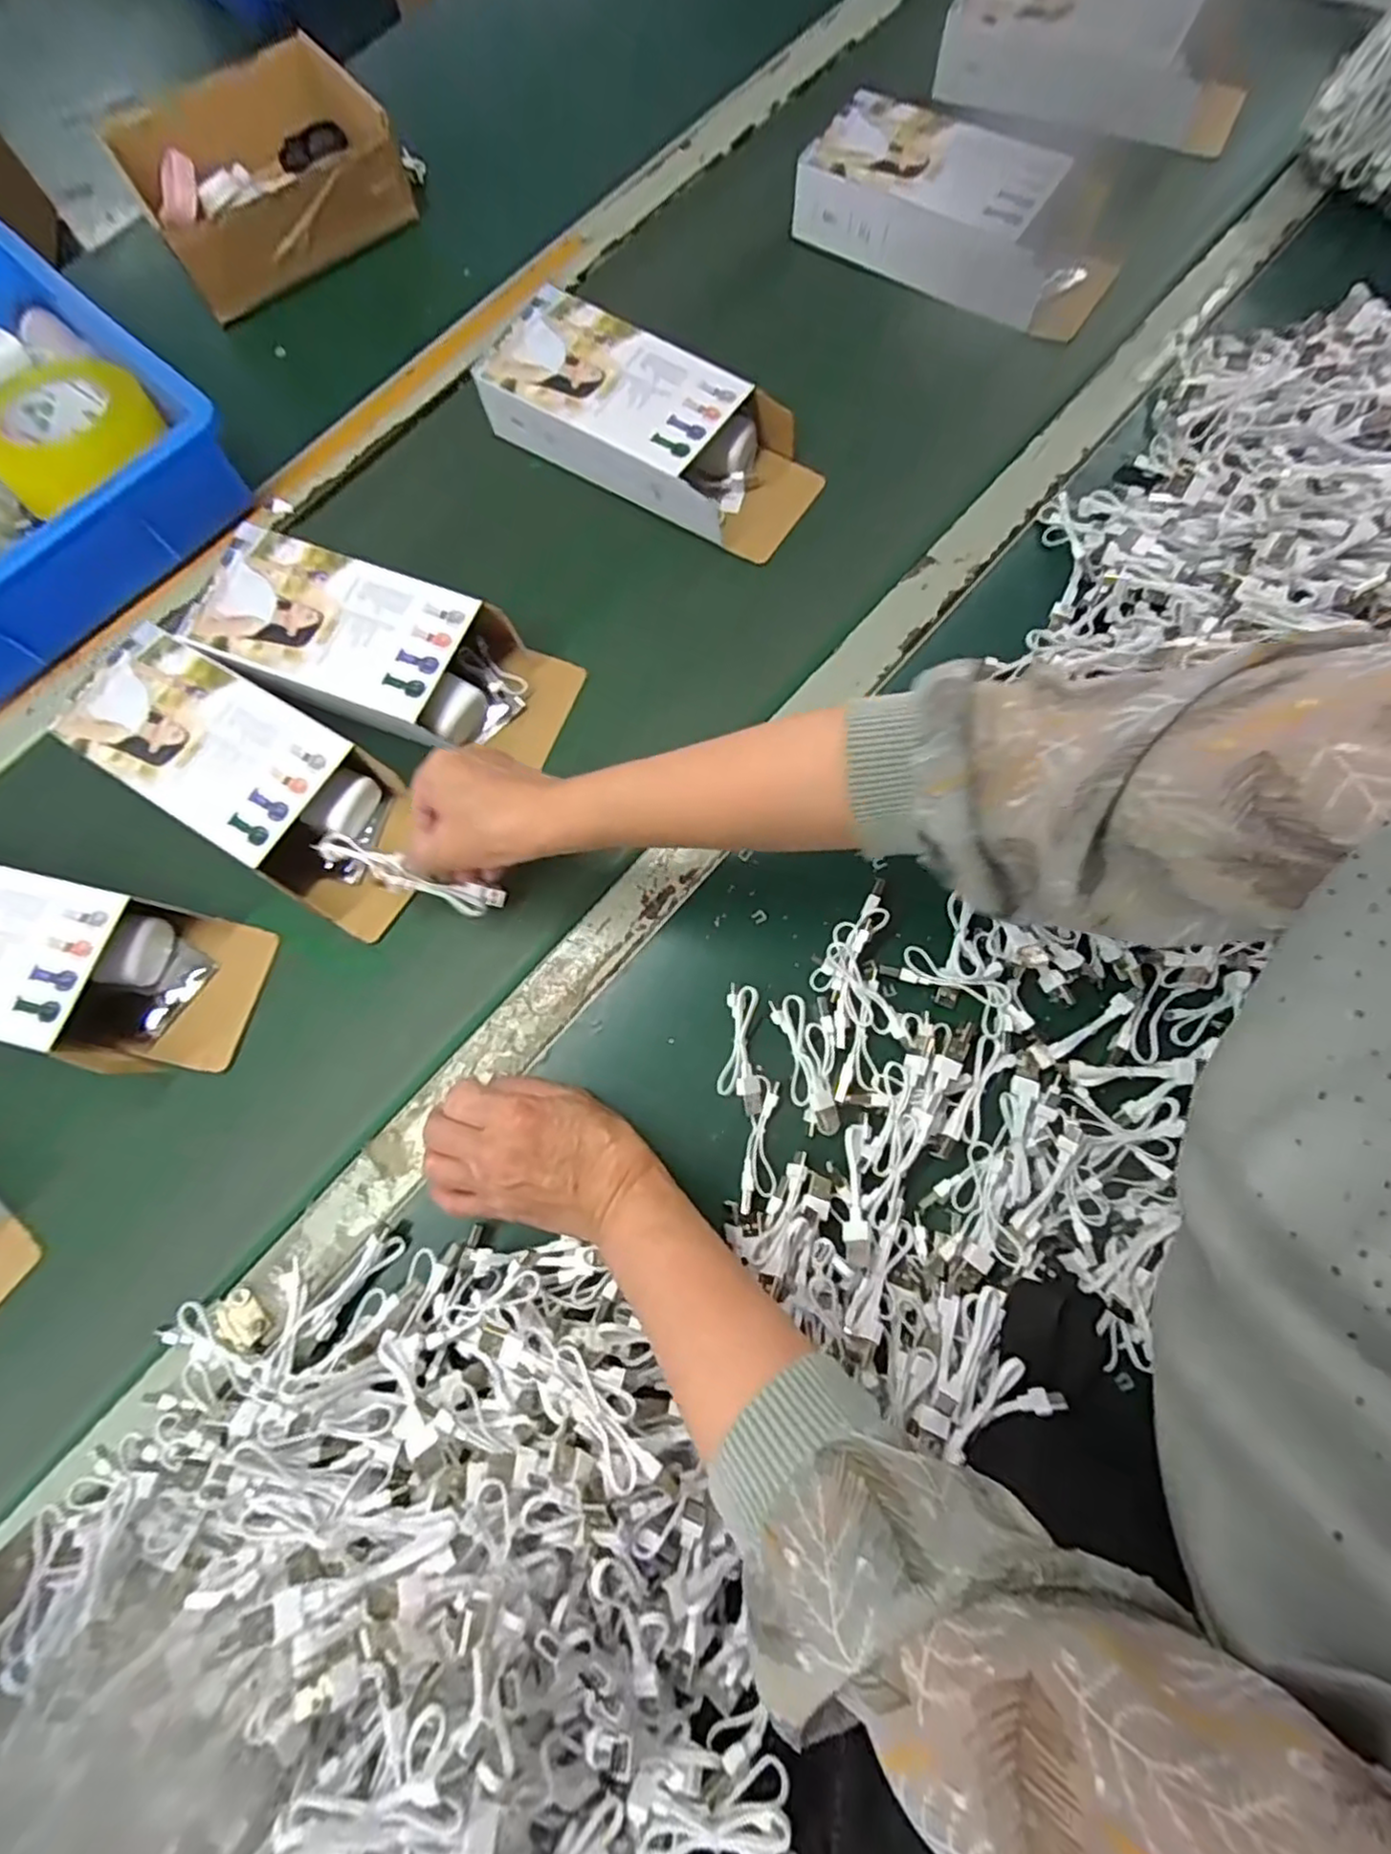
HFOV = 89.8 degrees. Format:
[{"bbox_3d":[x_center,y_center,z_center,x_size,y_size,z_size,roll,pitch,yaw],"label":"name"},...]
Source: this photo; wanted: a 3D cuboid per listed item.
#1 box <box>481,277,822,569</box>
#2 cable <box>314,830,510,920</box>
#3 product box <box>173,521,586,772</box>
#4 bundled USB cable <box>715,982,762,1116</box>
[{"bbox_3d":[-0.035,-0.374,0.525,0.258,0.062,0.109,29,80,8],"label":"box"},{"bbox_3d":[-0.182,-0.033,0.437,0.121,0.023,0.024,21,76,3],"label":"cable"},{"bbox_3d":[-0.217,-0.187,0.485,0.250,0.056,0.105,21,80,2],"label":"product box"},{"bbox_3d":[0.028,0.072,0.414,0.026,0.018,0.074,6,80,0],"label":"bundled USB cable"}]

